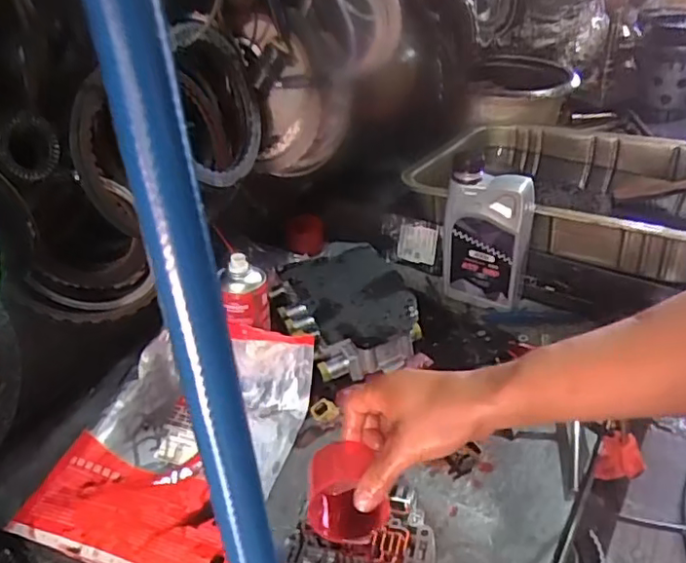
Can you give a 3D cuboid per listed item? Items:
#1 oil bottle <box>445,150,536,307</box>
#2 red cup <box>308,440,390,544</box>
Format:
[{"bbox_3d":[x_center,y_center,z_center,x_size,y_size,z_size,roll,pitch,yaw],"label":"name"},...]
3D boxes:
[{"bbox_3d":[0.197,-0.060,0.815,0.119,0.204,0.053,7,35,13],"label":"oil bottle"},{"bbox_3d":[0.004,0.174,0.491,0.063,0.049,0.057,0,34,3],"label":"red cup"}]

